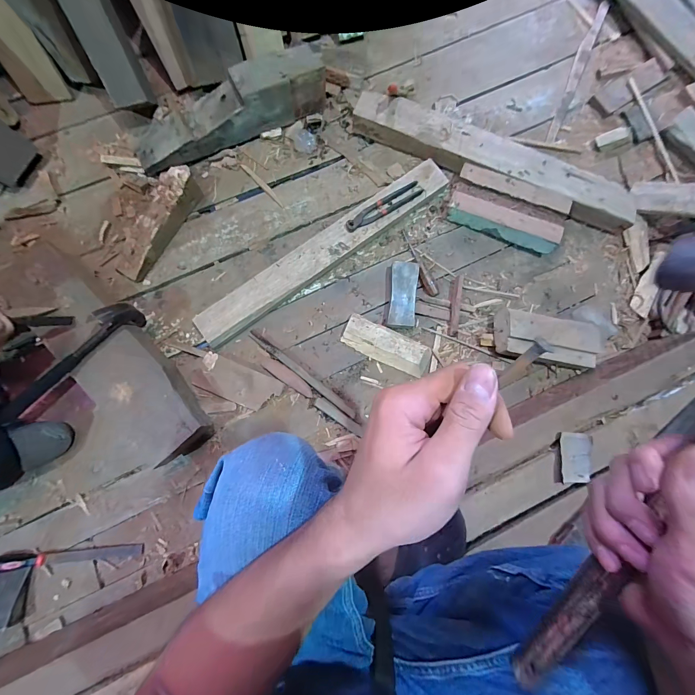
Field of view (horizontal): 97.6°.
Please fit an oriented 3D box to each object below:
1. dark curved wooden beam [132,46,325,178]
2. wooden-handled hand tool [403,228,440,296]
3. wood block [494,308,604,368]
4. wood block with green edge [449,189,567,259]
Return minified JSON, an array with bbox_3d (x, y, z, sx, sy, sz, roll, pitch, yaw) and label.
[{"bbox_3d":[-0.298,-0.607,0.785,0.511,0.112,0.106,-28,82,-5],"label":"dark curved wooden beam"},{"bbox_3d":[0.184,-0.221,0.793,0.030,0.021,0.194,-25,82,-5],"label":"wooden-handled hand tool"},{"bbox_3d":[0.496,-0.020,0.737,0.264,0.051,0.107,9,81,0],"label":"wood block"},{"bbox_3d":[0.404,-0.326,0.801,0.281,0.064,0.069,23,81,3],"label":"wood block with green edge"}]

